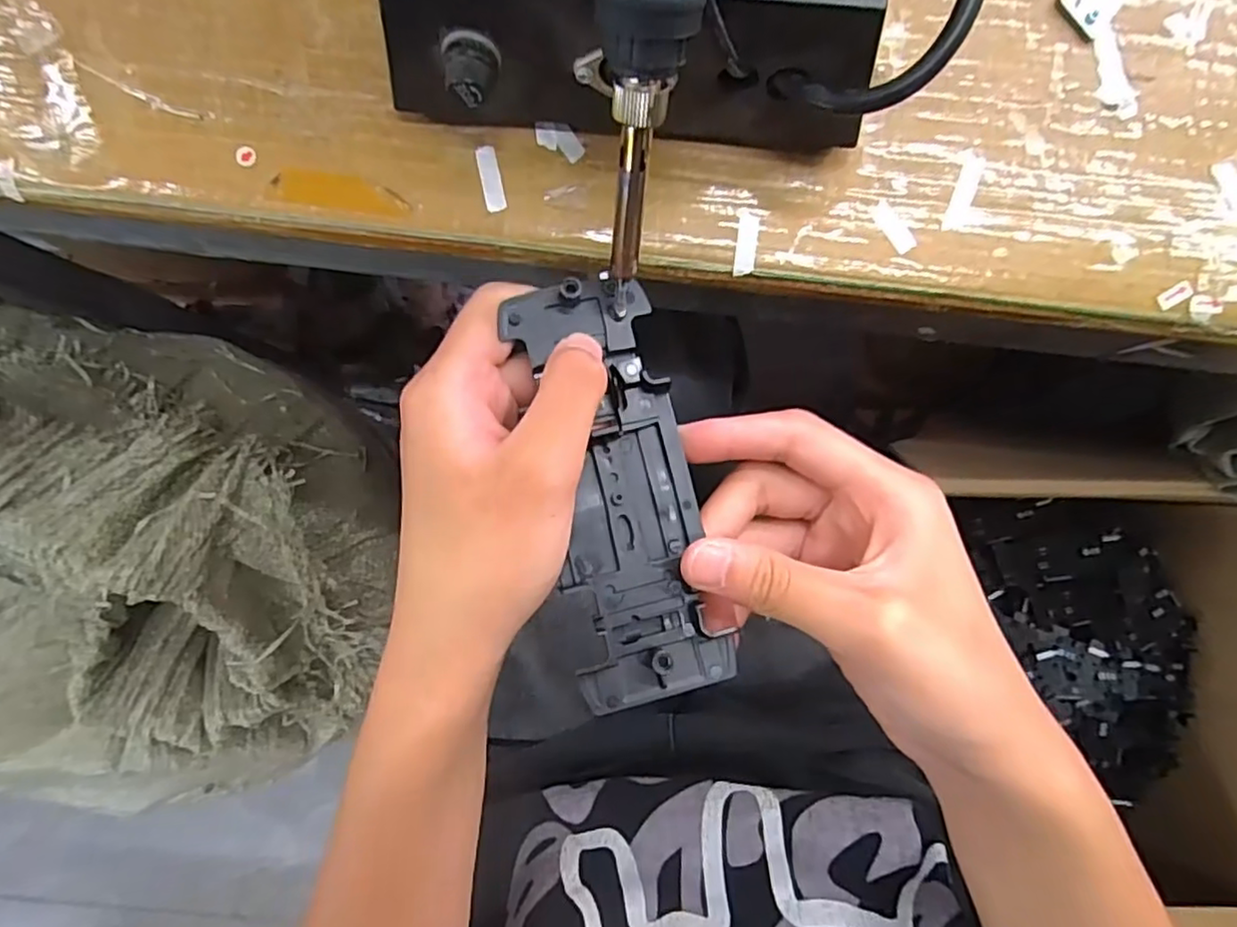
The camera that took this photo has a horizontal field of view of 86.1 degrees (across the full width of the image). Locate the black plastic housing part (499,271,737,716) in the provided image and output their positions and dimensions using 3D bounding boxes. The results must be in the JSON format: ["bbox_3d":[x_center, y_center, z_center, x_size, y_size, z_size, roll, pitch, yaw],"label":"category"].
[{"bbox_3d":[0.000,0.006,0.202,0.043,0.012,0.126,-11,85,1],"label":"black plastic housing part"}]

